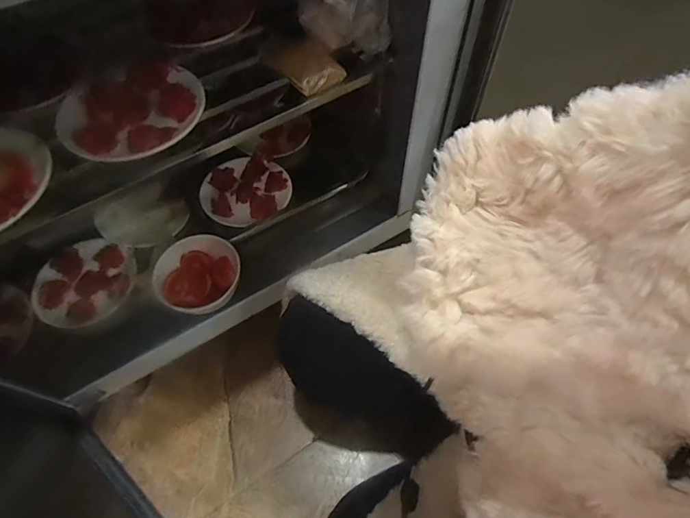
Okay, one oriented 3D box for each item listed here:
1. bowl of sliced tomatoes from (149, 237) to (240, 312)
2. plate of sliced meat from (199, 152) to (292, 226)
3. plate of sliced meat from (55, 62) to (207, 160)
[{"bbox_3d":[-0.238,0.028,0.676,0.120,0.055,0.133,34,55,-10],"label":"bowl of sliced tomatoes"},{"bbox_3d":[-0.197,-0.140,0.815,0.167,0.020,0.166,-1,59,1],"label":"plate of sliced meat"},{"bbox_3d":[-0.256,-0.180,0.506,0.147,0.020,0.166,38,67,22],"label":"plate of sliced meat"}]

